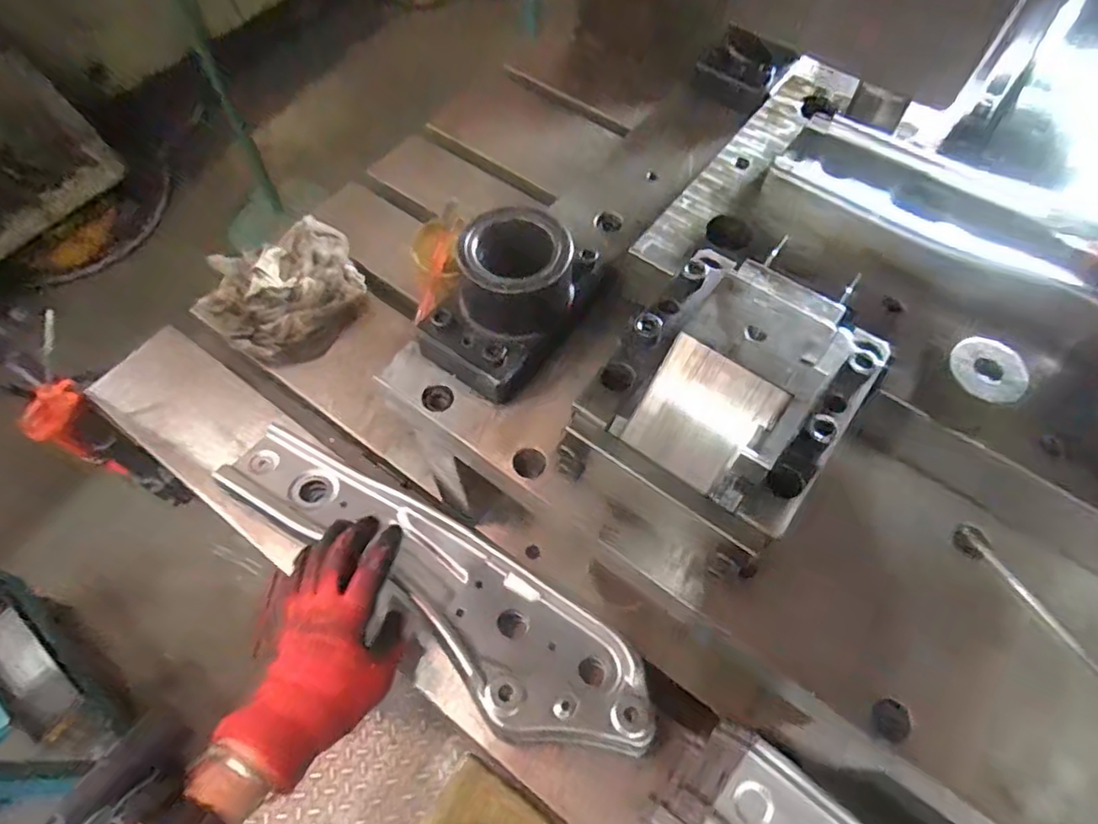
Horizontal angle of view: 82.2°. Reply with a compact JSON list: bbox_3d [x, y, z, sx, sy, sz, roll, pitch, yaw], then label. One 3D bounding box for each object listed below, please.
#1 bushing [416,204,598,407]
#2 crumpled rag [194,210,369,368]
[{"bbox_3d":[-0.022,-0.079,0.414,0.083,0.074,0.125,36,66,17],"label":"bushing"},{"bbox_3d":[-0.306,-0.139,0.721,0.180,0.058,0.171,-28,65,-16],"label":"crumpled rag"}]

